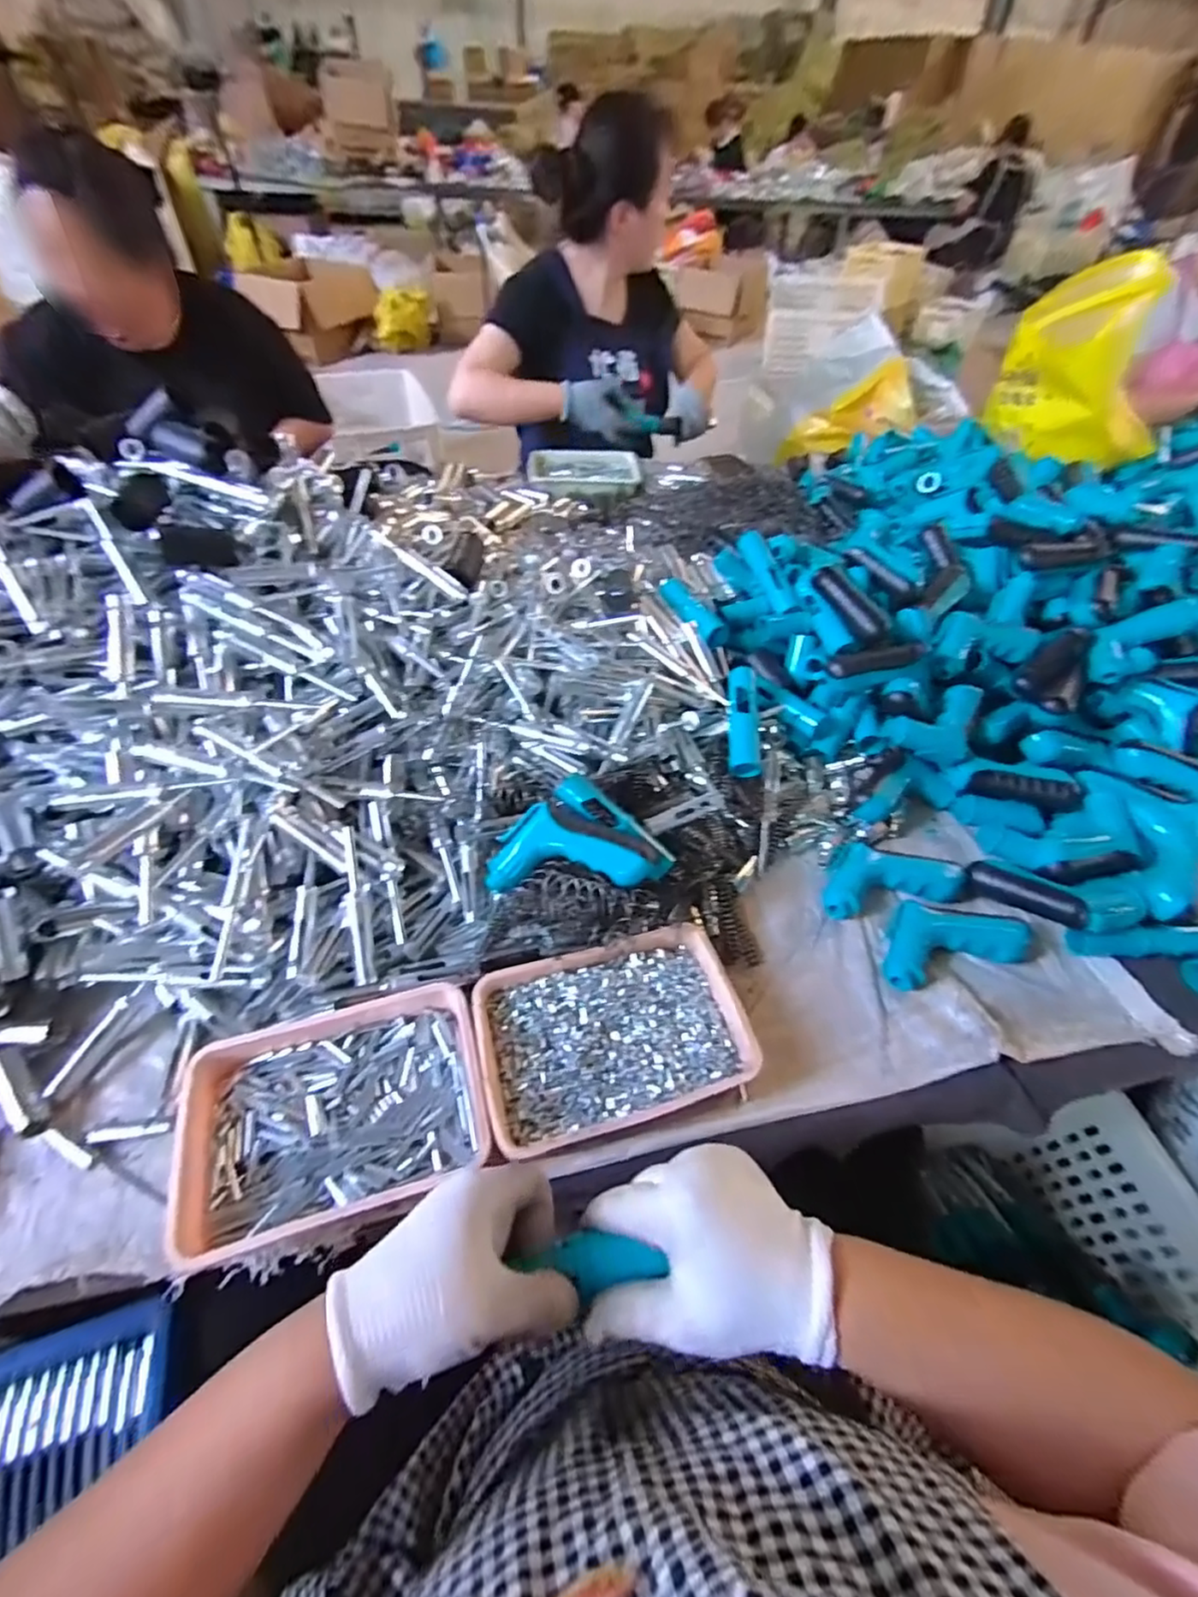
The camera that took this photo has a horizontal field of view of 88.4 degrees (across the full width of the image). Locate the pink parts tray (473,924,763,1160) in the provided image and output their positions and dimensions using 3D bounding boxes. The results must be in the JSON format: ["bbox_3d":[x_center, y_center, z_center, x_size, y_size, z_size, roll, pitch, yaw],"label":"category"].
[{"bbox_3d":[0.010,0.181,0.481,0.198,0.027,0.131,-11,51,-13],"label":"pink parts tray"}]

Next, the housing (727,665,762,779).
[{"bbox_3d":[0.149,-0.085,0.637,0.029,0.024,0.134,4,65,-1],"label":"housing"}]

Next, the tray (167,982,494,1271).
[{"bbox_3d":[-0.186,0.223,0.441,0.199,0.040,0.141,-12,51,-14],"label":"tray"}]

